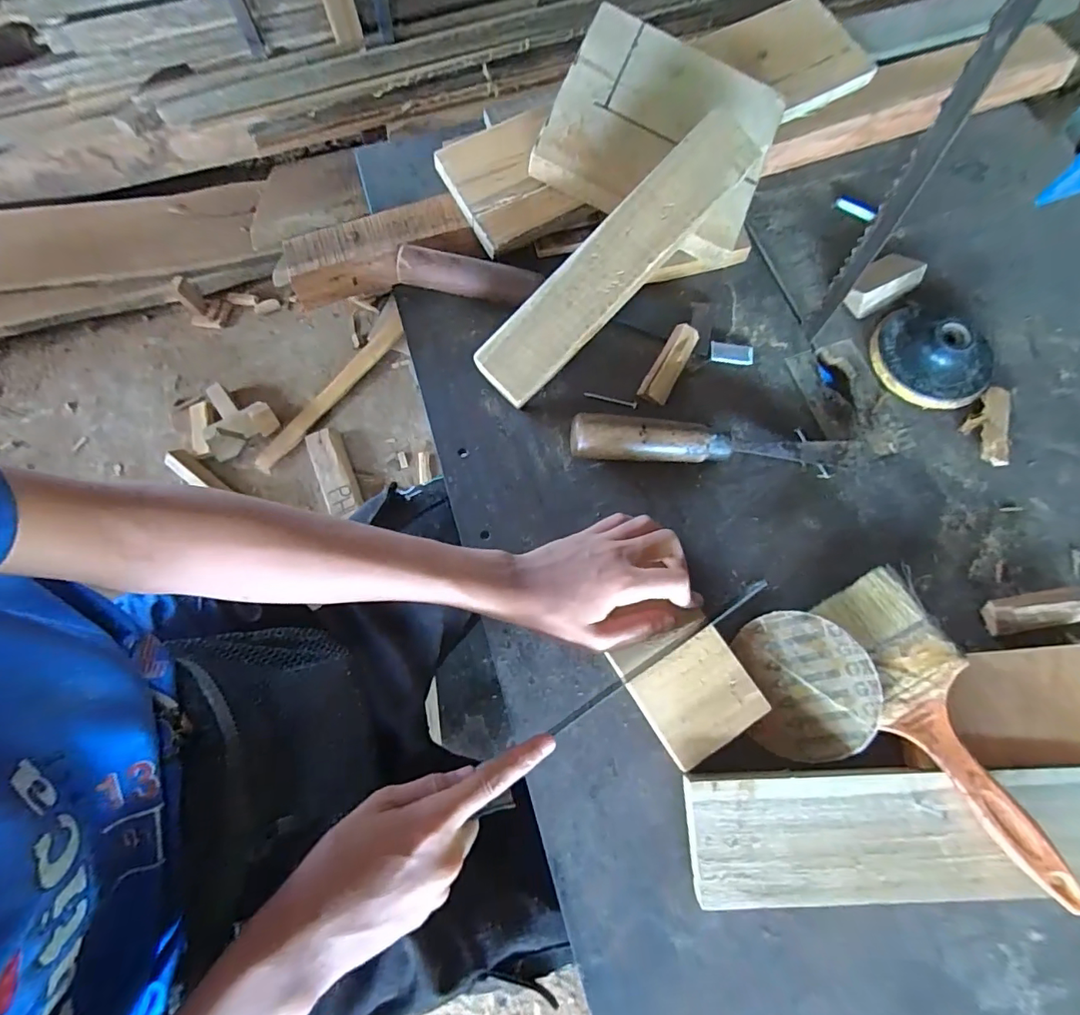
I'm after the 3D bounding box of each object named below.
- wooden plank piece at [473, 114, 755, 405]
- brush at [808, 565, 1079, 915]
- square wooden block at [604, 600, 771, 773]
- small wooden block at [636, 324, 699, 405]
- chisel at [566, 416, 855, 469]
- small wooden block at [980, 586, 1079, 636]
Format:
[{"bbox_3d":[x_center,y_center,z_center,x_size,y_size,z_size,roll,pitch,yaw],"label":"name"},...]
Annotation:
[{"bbox_3d":[0.053,-0.176,0.365,0.242,0.025,0.046,-45,73,3],"label":"wooden plank piece"},{"bbox_3d":[0.246,0.134,0.309,0.056,0.018,0.190,-29,67,14],"label":"brush"},{"bbox_3d":[0.098,0.115,0.330,0.070,0.012,0.079,-30,70,-12],"label":"square wooden block"},{"bbox_3d":[0.104,-0.115,0.409,0.023,0.015,0.069,29,85,12],"label":"small wooden block"},{"bbox_3d":[0.131,-0.047,0.379,0.213,0.034,0.025,1,72,1],"label":"chisel"},{"bbox_3d":[0.341,0.071,0.348,0.067,0.015,0.024,-9,72,-2],"label":"small wooden block"}]

